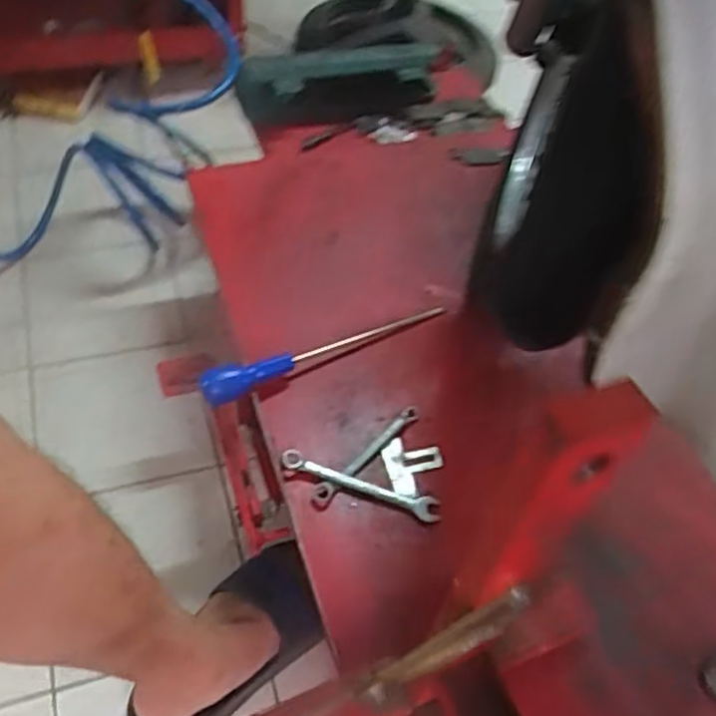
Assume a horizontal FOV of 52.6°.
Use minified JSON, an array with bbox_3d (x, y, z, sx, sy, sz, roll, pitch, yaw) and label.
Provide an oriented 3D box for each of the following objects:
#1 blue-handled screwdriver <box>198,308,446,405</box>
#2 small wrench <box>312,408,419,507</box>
[{"bbox_3d":[-0.028,-0.008,0.732,0.266,0.033,0.030,-18,56,-21],"label":"blue-handled screwdriver"},{"bbox_3d":[0.009,0.088,0.678,0.018,0.006,0.132,38,57,22],"label":"small wrench"}]

